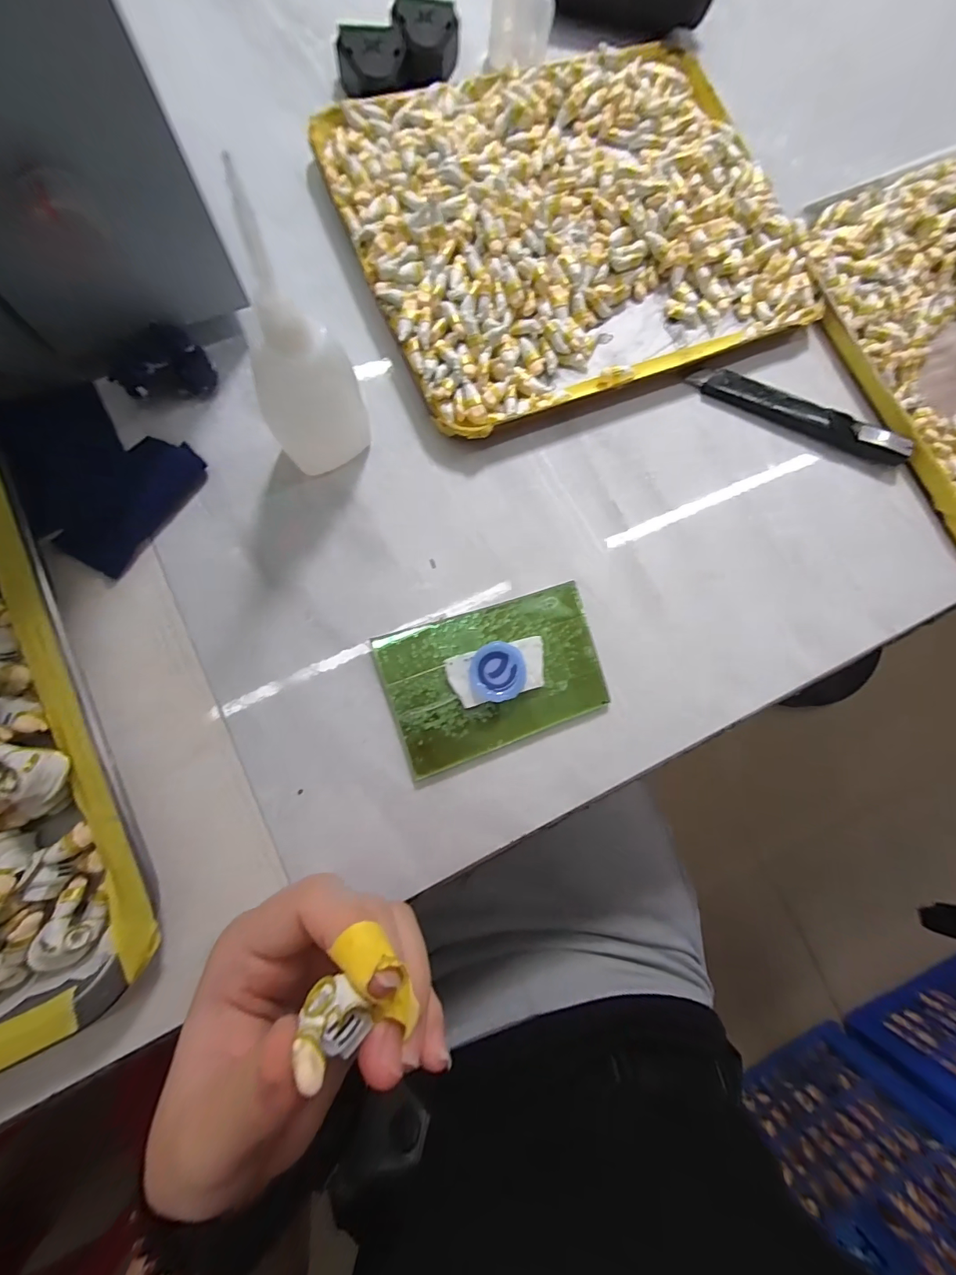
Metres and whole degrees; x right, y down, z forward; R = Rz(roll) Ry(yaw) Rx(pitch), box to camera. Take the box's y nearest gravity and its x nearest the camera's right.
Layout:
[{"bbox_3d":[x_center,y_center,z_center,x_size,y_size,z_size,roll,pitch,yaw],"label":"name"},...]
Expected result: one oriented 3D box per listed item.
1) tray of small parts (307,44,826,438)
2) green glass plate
[{"bbox_3d":[0.054,-0.230,0.239,0.237,0.018,0.190,-23,85,-8],"label":"tray of small parts"},{"bbox_3d":[0.010,0.018,0.212,0.103,0.005,0.066,-18,84,-8],"label":"green glass plate"}]

